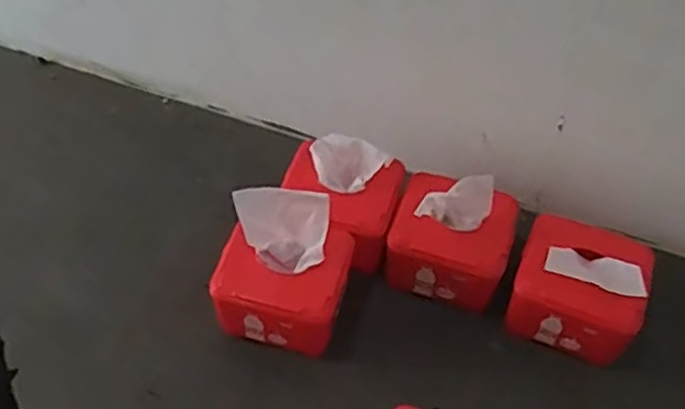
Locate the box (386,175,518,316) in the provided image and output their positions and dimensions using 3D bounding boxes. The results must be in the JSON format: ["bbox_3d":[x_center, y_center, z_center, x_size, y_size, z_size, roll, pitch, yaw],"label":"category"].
[{"bbox_3d":[0.121,0.029,0.763,0.123,0.139,0.109,17,52,13],"label":"box"}]

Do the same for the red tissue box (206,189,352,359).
[{"bbox_3d":[-0.060,0.074,0.729,0.125,0.141,0.116,15,52,10],"label":"red tissue box"}]

